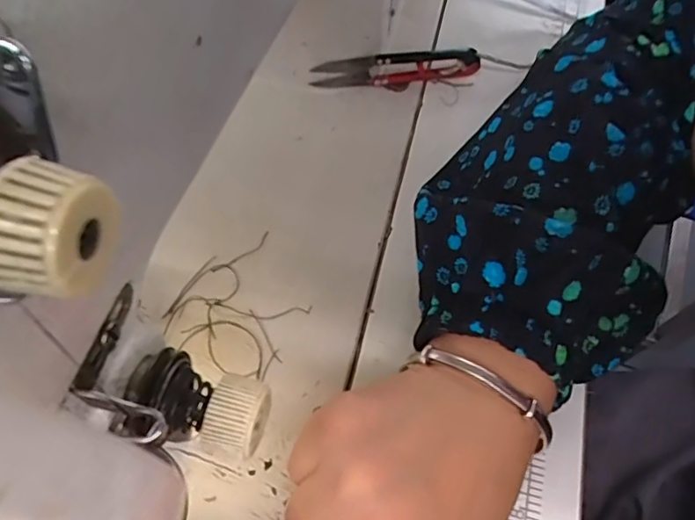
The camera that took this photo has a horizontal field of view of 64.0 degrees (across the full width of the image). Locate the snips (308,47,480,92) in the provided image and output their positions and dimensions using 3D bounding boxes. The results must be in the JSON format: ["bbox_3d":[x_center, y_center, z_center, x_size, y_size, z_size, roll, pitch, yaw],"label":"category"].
[{"bbox_3d":[0.031,-0.119,0.348,0.104,0.022,0.014,-13,63,-9],"label":"snips"}]

